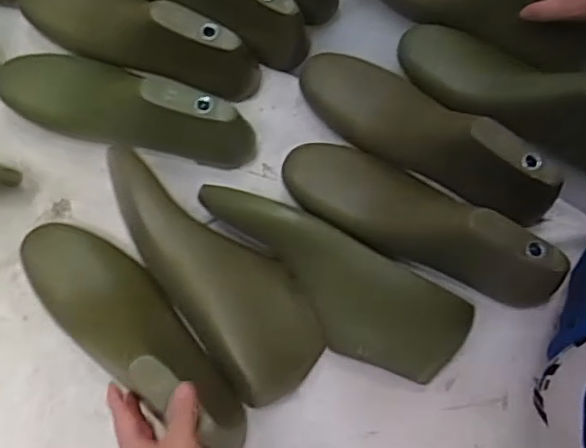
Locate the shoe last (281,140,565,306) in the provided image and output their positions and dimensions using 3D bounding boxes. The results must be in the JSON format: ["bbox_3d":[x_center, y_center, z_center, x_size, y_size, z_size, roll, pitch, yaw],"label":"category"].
[{"bbox_3d":[0.116,-0.008,0.563,0.261,0.088,0.080,25,77,9],"label":"shoe last"}]

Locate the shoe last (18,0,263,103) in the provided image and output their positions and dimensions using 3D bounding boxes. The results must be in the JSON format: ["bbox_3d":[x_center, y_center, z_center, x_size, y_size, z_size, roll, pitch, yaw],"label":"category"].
[{"bbox_3d":[-0.167,-0.213,0.624,0.276,0.088,0.087,25,76,8],"label":"shoe last"}]

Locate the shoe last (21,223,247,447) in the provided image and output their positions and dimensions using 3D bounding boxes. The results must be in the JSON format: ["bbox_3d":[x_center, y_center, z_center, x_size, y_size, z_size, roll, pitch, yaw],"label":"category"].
[{"bbox_3d":[-0.143,0.091,0.537,0.267,0.086,0.081,41,79,14],"label":"shoe last"}]

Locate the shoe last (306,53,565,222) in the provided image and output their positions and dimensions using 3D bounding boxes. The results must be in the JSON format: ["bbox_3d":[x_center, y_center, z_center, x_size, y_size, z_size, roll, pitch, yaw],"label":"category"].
[{"bbox_3d":[0.127,-0.092,0.584,0.266,0.091,0.080,34,78,11],"label":"shoe last"}]

